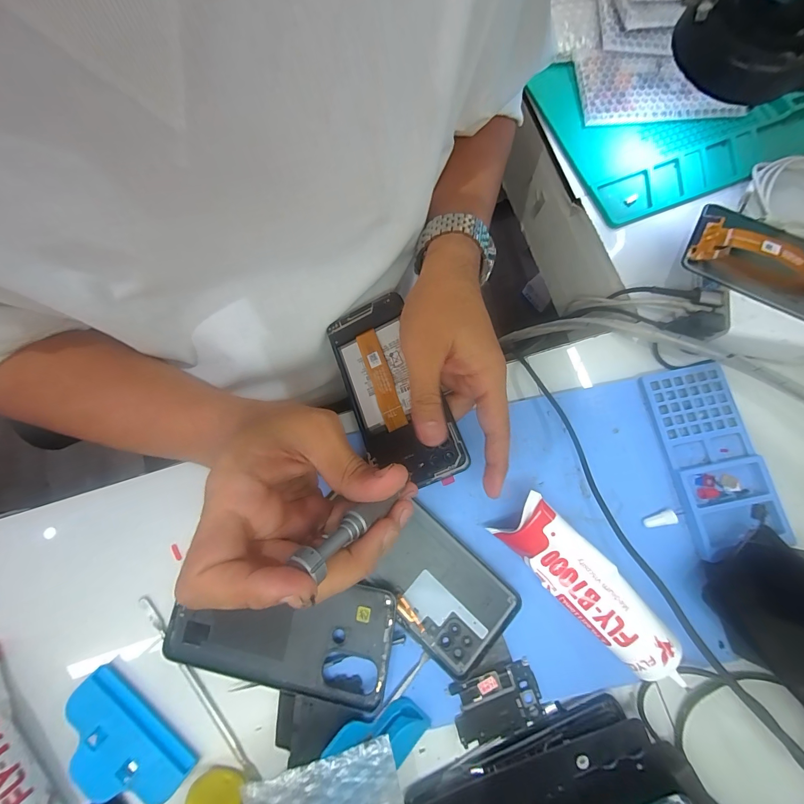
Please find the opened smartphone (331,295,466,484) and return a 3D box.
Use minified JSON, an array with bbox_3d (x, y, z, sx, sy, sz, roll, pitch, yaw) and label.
[{"bbox_3d":[-0.010,-0.010,0.283,0.071,0.006,0.160,-25,71,12],"label":"opened smartphone"}]

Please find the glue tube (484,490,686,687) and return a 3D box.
[{"bbox_3d":[0.131,0.131,0.257,0.136,0.036,0.043,44,82,8],"label":"glue tube"}]

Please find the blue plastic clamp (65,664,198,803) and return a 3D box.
[{"bbox_3d":[-0.202,0.245,0.252,0.098,0.021,0.048,43,82,8],"label":"blue plastic clamp"}]

